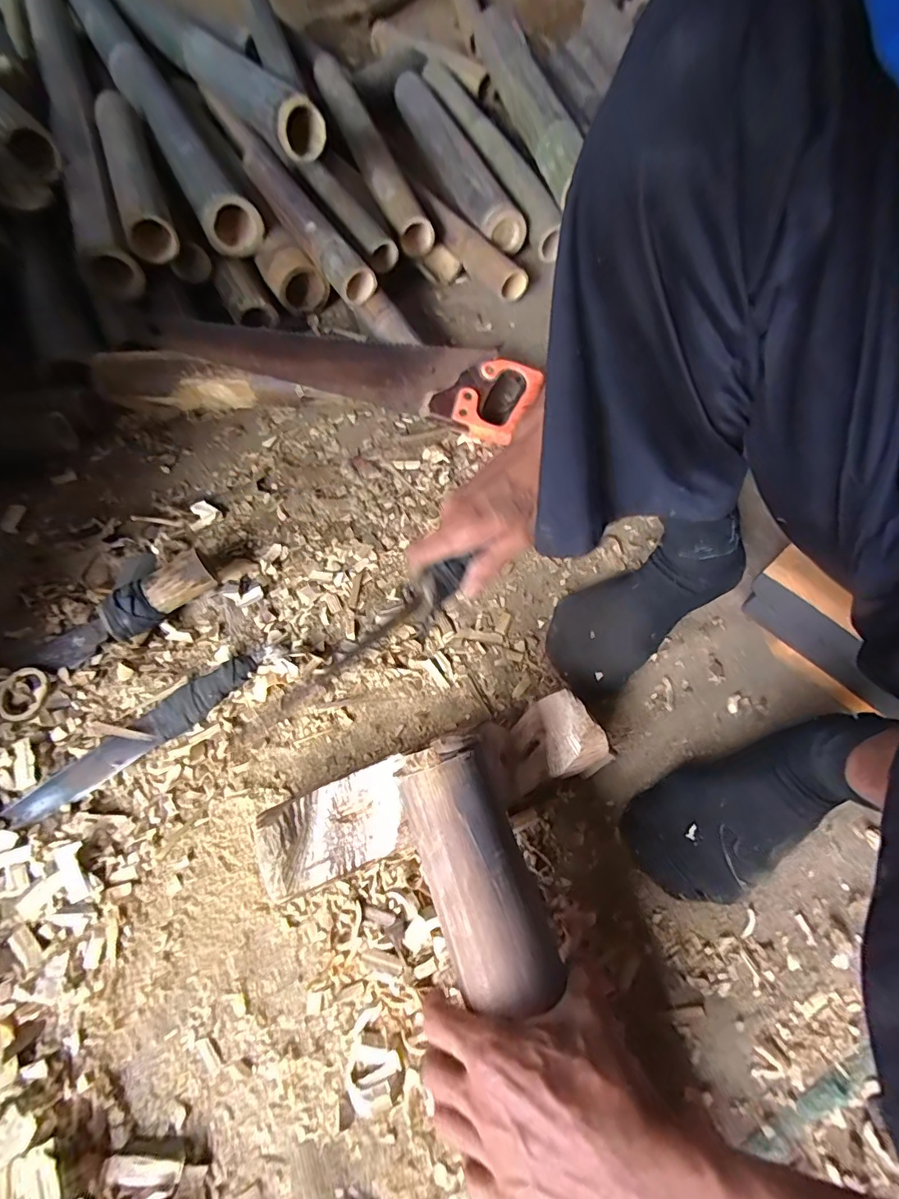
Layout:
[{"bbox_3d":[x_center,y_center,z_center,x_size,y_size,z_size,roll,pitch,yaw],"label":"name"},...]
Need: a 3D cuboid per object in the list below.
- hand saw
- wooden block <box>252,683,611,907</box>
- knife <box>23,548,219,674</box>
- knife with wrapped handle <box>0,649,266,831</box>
[{"bbox_3d":[-0.126,-0.303,0.657,0.484,0.028,0.122,8,73,-8],"label":"hand saw"},{"bbox_3d":[-0.017,0.170,0.457,0.318,0.059,0.080,-17,64,-12],"label":"wooden block"},{"bbox_3d":[-0.344,0.015,0.529,0.196,0.044,0.051,-30,68,-18],"label":"knife"},{"bbox_3d":[-0.295,0.126,0.485,0.250,0.018,0.041,-32,68,-18],"label":"knife with wrapped handle"}]

